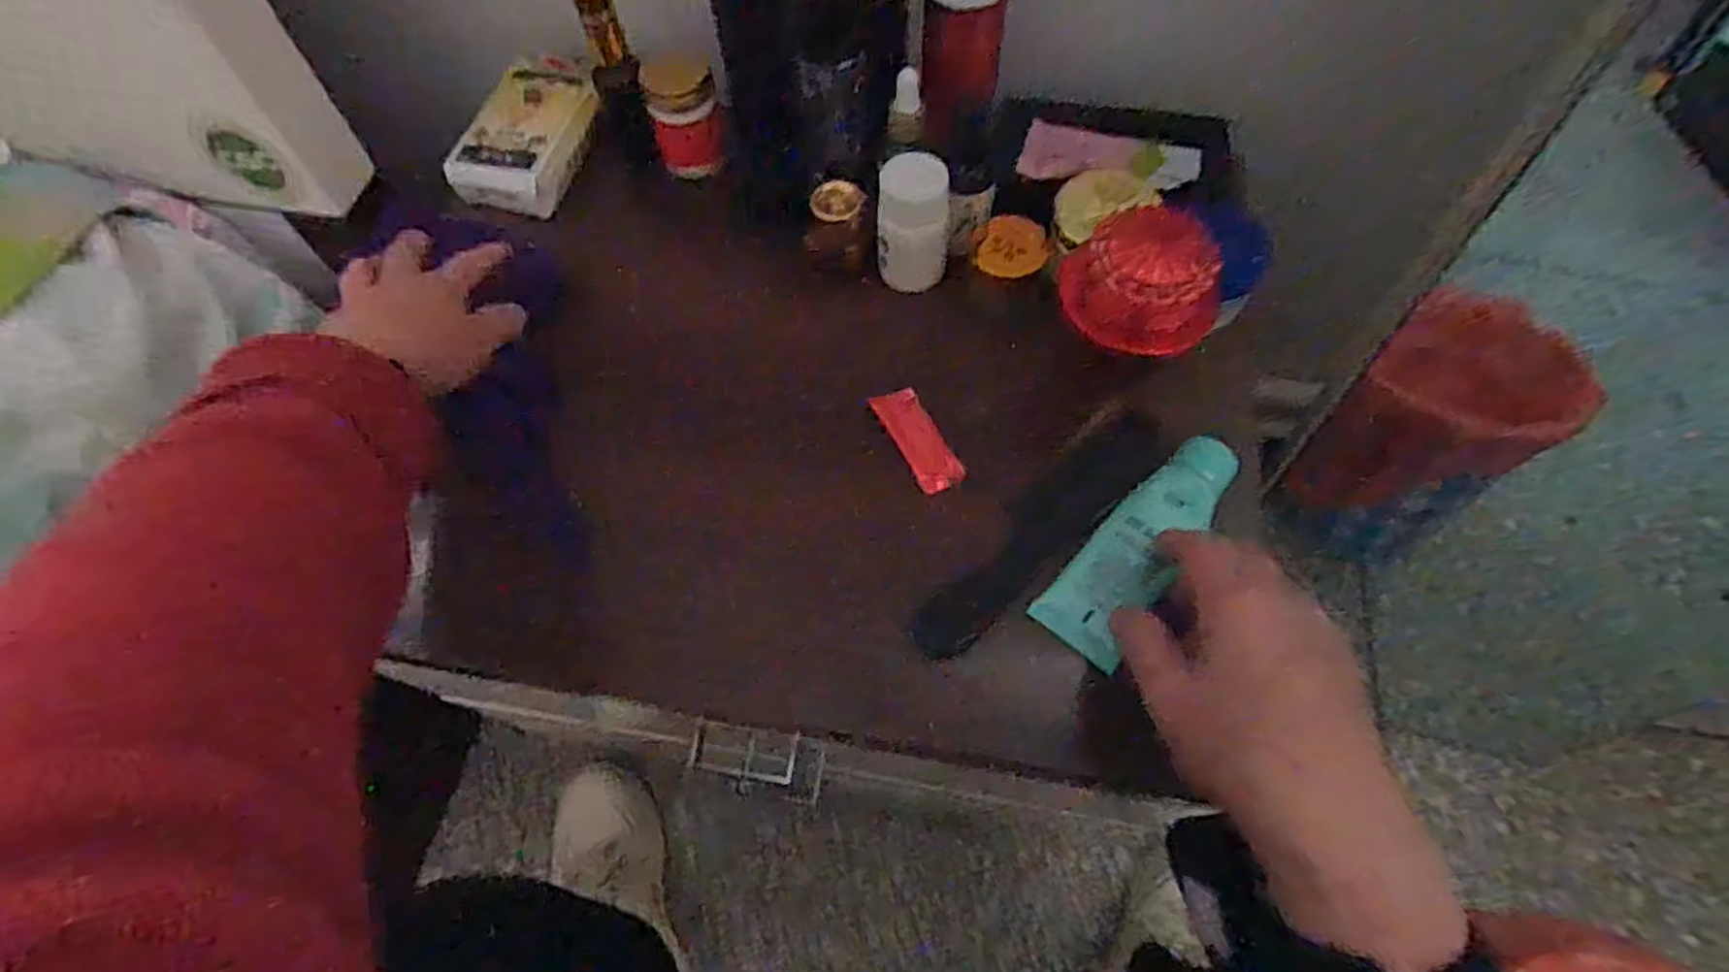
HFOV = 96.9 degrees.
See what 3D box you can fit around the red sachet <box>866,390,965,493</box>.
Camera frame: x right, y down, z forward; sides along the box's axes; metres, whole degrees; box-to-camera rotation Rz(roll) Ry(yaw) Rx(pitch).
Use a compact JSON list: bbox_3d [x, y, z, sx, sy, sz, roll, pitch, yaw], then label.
[{"bbox_3d":[0.028,-0.024,0.397,0.023,0.010,0.060,-27,65,-11],"label":"red sachet"}]

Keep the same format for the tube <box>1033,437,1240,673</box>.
[{"bbox_3d":[0.130,0.025,0.354,0.040,0.017,0.118,39,81,19],"label":"tube"}]

